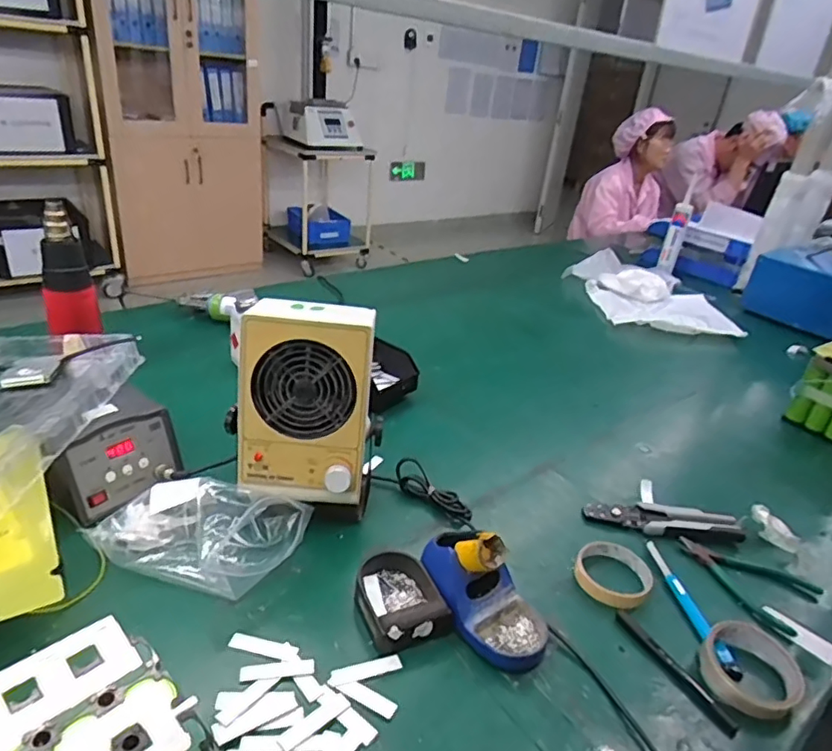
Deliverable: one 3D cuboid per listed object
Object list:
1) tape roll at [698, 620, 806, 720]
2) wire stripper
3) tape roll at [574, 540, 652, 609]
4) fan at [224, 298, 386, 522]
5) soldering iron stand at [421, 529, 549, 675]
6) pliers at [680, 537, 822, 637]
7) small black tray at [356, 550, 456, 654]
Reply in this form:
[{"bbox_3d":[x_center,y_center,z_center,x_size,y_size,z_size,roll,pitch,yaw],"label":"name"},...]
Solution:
[{"bbox_3d":[0.331,0.289,0.571,0.090,0.030,0.087,5,28,-3],"label":"tape roll"},{"bbox_3d":[0.325,0.190,0.764,0.194,0.024,0.062,7,28,2],"label":"wire stripper"},{"bbox_3d":[0.227,0.228,0.668,0.084,0.018,0.089,5,28,-3],"label":"tape roll"},{"bbox_3d":[-0.127,0.047,0.673,0.157,0.243,0.117,2,28,-8],"label":"fan"},{"bbox_3d":[0.066,0.213,0.585,0.152,0.084,0.080,24,33,31],"label":"soldering iron stand"},{"bbox_3d":[0.396,0.239,0.698,0.109,0.010,0.143,-18,36,-39],"label":"pliers"},{"bbox_3d":[-0.019,0.229,0.595,0.077,0.032,0.112,-9,31,-27],"label":"small black tray"}]

